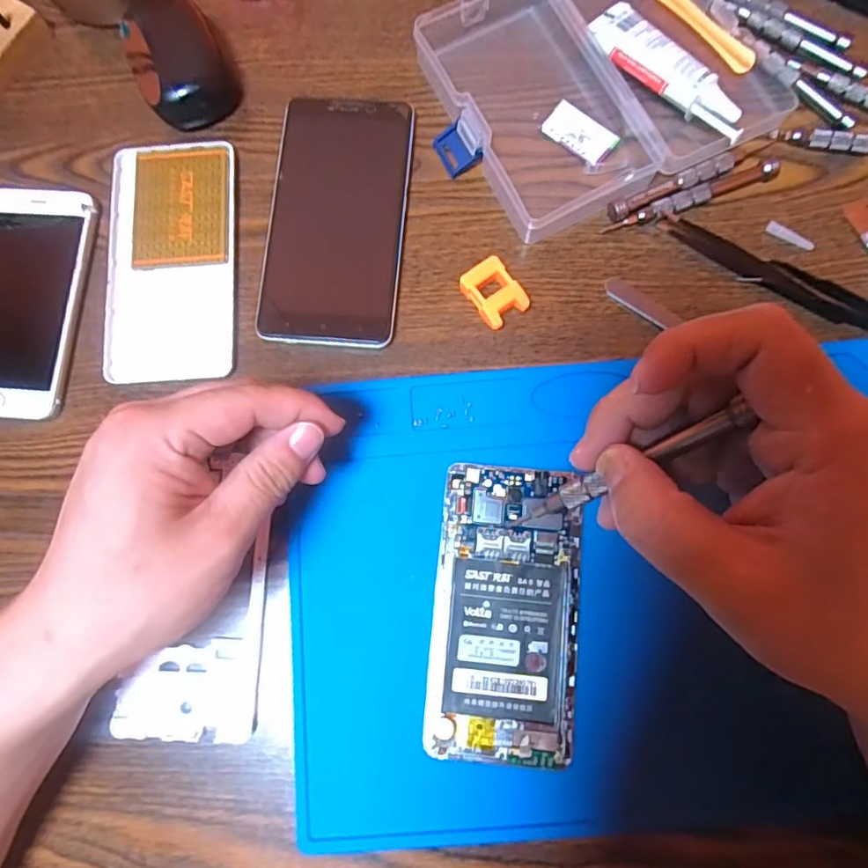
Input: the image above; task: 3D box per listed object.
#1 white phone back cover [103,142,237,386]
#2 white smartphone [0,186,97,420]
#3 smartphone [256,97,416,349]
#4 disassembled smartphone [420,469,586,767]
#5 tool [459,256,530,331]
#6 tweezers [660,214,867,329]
[{"bbox_3d":[-0.151,-0.100,0.318,0.072,0.006,0.142,-4,80,1],"label":"white phone back cover"},{"bbox_3d":[-0.237,-0.077,0.317,0.069,0.009,0.135,5,81,3],"label":"white smartphone"},{"bbox_3d":[-0.055,-0.123,0.318,0.075,0.010,0.148,5,81,3],"label":"smartphone"},{"bbox_3d":[0.036,0.088,0.277,0.071,0.010,0.140,5,81,3],"label":"disassembled smartphone"},{"bbox_3d":[0.033,-0.077,0.306,0.027,0.013,0.034,-35,81,-4],"label":"tool"},{"bbox_3d":[0.204,-0.079,0.303,0.168,0.006,0.020,30,83,7],"label":"tweezers"}]

